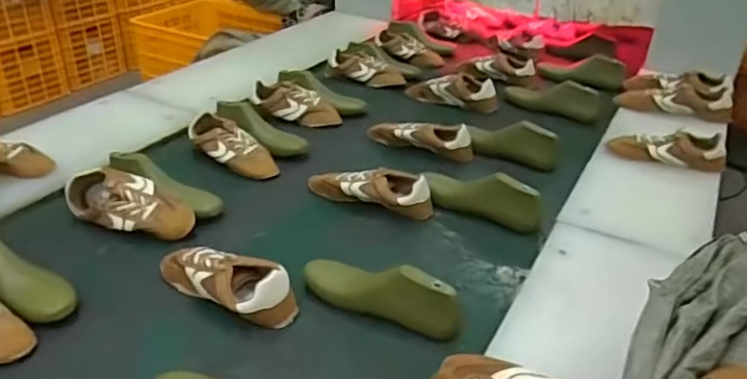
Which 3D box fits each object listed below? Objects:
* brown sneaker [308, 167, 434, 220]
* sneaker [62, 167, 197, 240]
[{"bbox_3d":[-0.010,-0.002,1.139,0.253,0.065,0.073,11,34,12],"label":"brown sneaker"},{"bbox_3d":[-0.429,0.025,1.058,0.231,0.074,0.083,15,35,19],"label":"sneaker"}]

